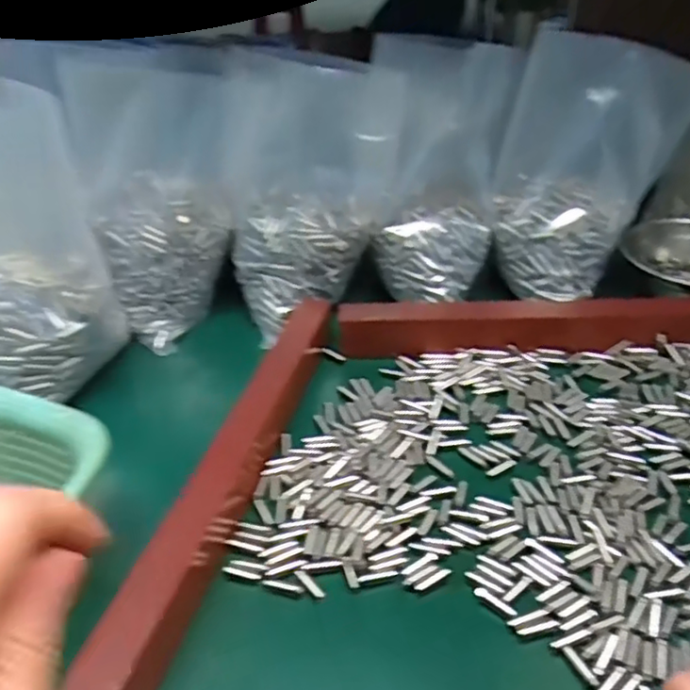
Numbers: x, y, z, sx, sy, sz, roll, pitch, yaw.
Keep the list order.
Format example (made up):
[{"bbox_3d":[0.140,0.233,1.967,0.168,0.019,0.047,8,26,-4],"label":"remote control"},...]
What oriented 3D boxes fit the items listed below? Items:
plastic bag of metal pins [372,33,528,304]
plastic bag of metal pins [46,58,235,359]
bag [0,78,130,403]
[{"bbox_3d":[0.076,-0.129,0.537,0.105,0.209,0.066,4,37,8],"label":"plastic bag of metal pins"},{"bbox_3d":[-0.149,-0.121,0.544,0.117,0.202,0.101,-15,38,-18],"label":"plastic bag of metal pins"},{"bbox_3d":[-0.243,-0.070,0.468,0.126,0.190,0.128,-17,39,-20],"label":"bag"}]

